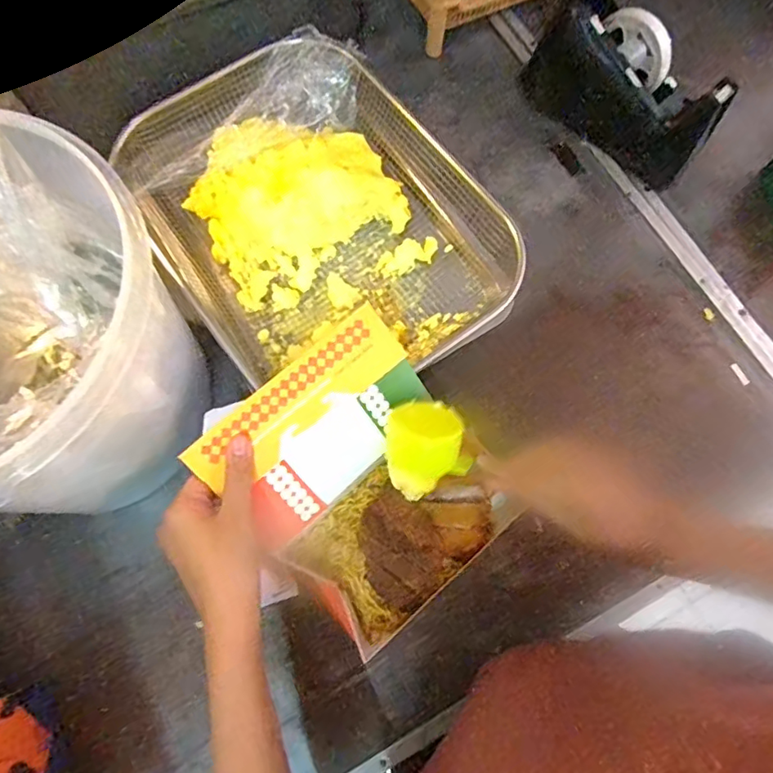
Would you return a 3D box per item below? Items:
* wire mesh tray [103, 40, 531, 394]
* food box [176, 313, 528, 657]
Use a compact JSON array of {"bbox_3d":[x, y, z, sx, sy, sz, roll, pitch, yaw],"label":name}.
[{"bbox_3d":[-0.066,-0.161,0.533,0.273,0.058,0.365,-36,77,-11],"label":"wire mesh tray"},{"bbox_3d":[-0.019,0.079,0.436,0.177,0.105,0.200,-36,77,-11],"label":"food box"}]

